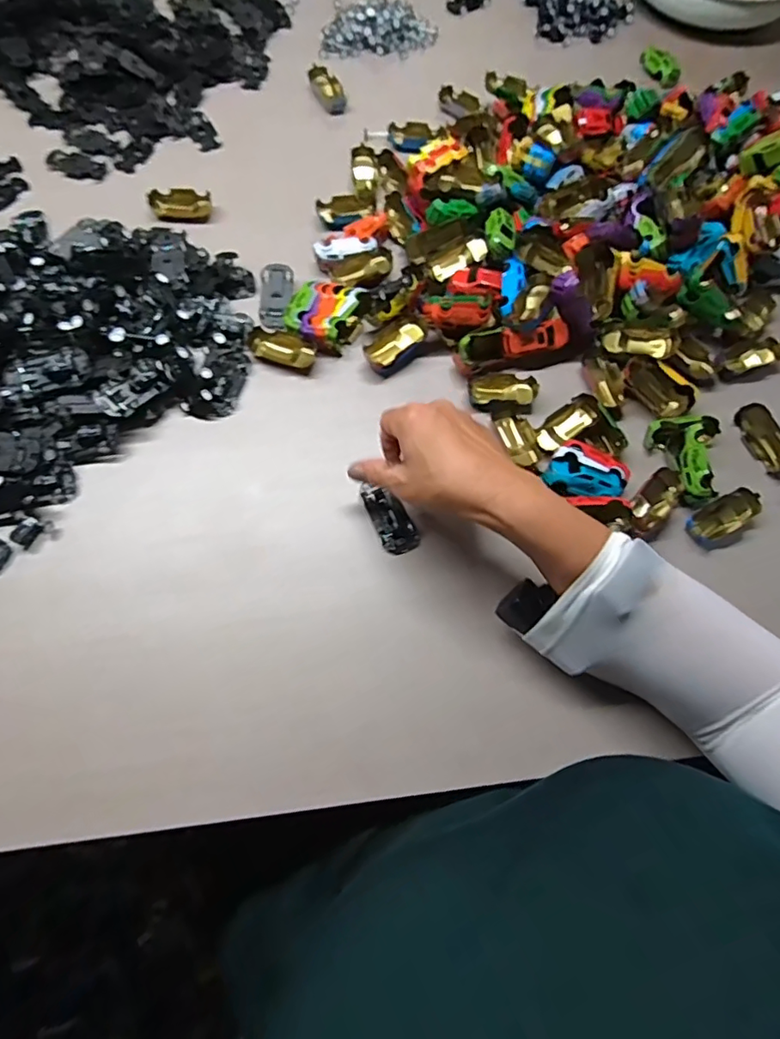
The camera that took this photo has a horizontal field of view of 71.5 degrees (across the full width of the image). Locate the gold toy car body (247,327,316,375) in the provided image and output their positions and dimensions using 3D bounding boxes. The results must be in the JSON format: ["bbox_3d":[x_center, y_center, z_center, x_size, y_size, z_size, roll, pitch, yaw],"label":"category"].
[{"bbox_3d":[-0.101,-0.160,0.509,0.062,0.015,0.031,16,67,5],"label":"gold toy car body"}]

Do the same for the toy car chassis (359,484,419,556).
[{"bbox_3d":[-0.002,-0.002,0.449,0.030,0.014,0.065,-30,74,-14],"label":"toy car chassis"}]

